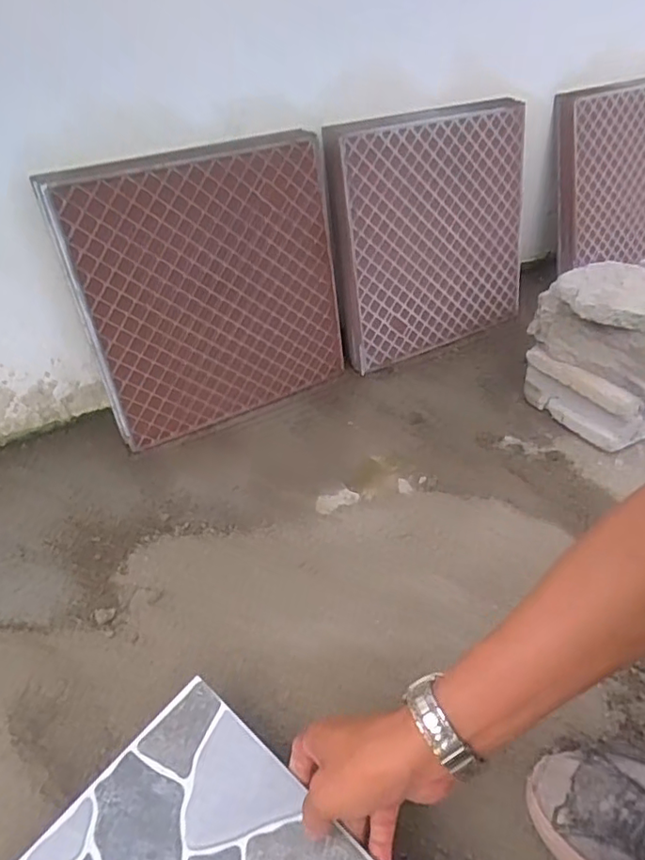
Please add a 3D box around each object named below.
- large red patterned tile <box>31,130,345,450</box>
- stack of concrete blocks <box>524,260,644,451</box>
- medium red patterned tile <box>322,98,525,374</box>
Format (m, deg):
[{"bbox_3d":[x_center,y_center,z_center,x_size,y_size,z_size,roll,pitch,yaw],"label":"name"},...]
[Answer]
[{"bbox_3d":[-0.152,-0.194,0.832,0.369,0.379,0.021,-21,33,-20],"label":"large red patterned tile"},{"bbox_3d":[0.518,-0.142,0.882,0.364,0.216,0.187,-20,47,-20],"label":"stack of concrete blocks"},{"bbox_3d":[0.181,-0.308,0.936,0.344,0.366,0.025,-19,34,-17],"label":"medium red patterned tile"}]

